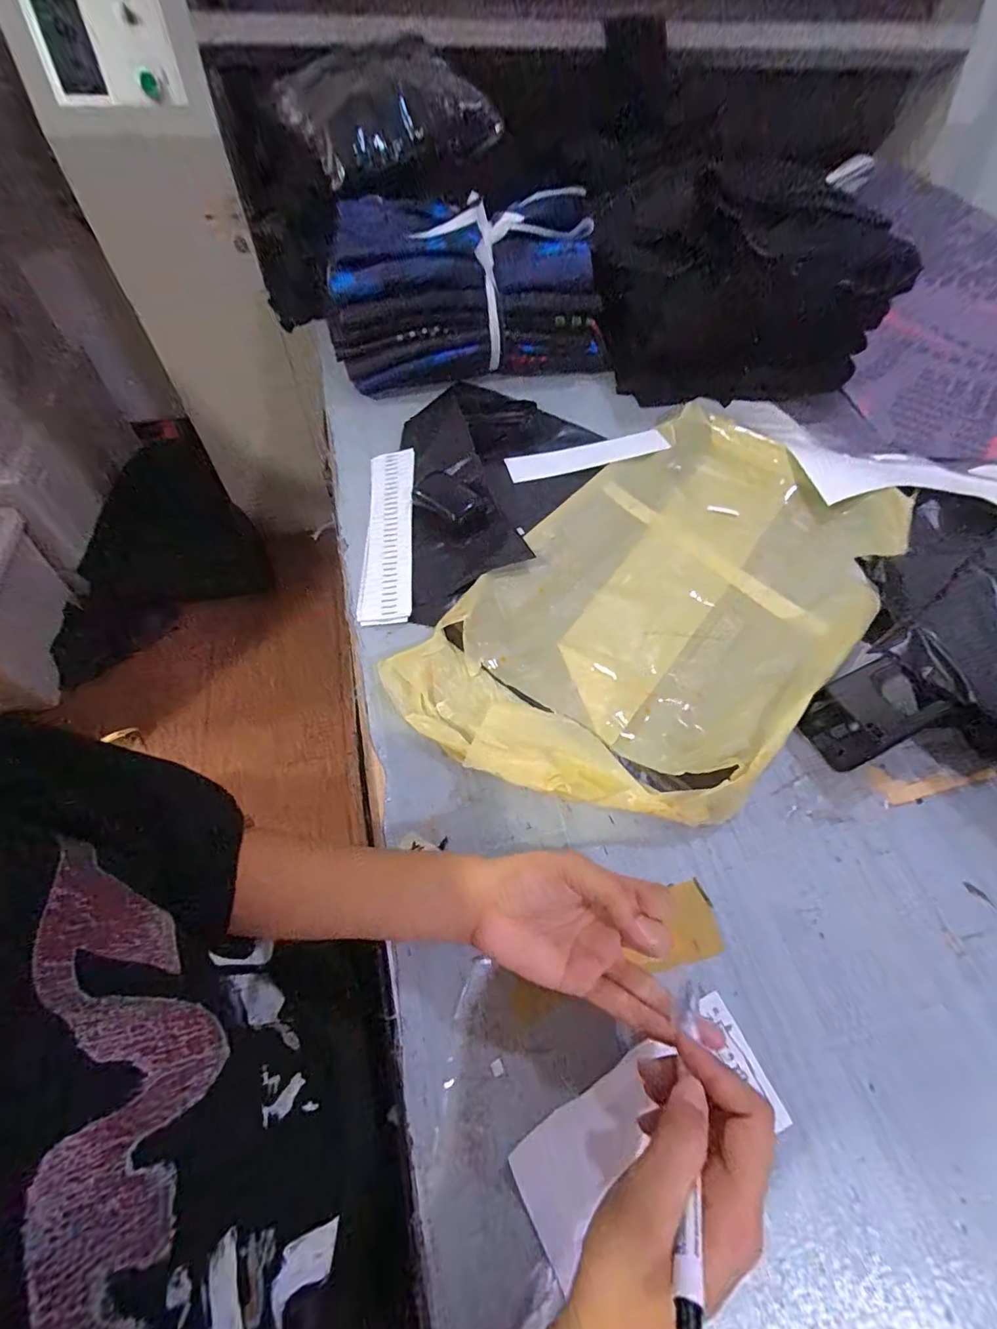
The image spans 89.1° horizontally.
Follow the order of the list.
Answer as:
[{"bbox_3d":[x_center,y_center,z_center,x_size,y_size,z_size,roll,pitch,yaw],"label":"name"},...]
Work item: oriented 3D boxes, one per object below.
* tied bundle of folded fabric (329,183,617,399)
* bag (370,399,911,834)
[{"bbox_3d":[-0.043,-0.490,0.665,0.345,0.149,0.210,-6,58,-6],"label":"tied bundle of folded fabric"},{"bbox_3d":[0.174,-0.071,0.496,0.299,0.035,0.535,36,63,18],"label":"bag"}]

